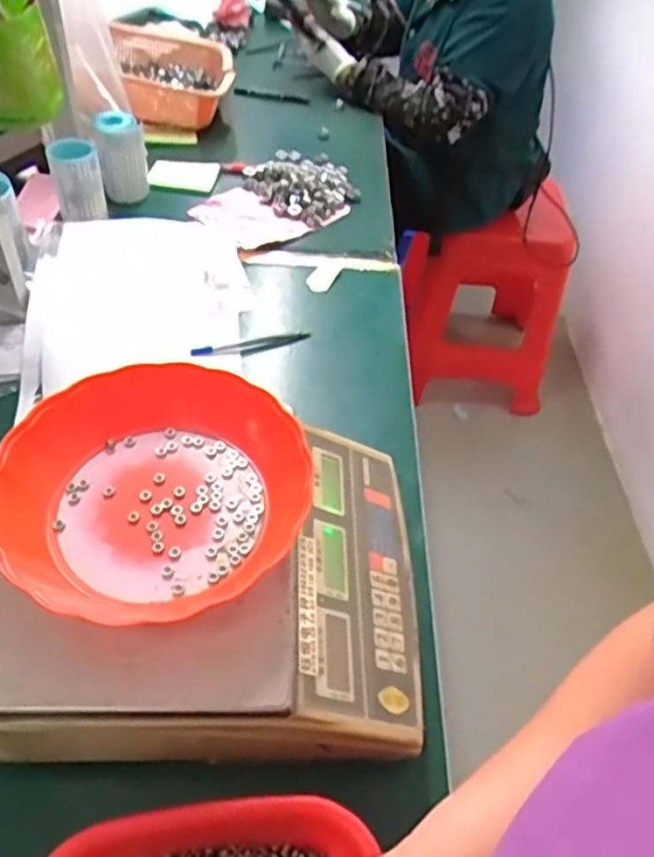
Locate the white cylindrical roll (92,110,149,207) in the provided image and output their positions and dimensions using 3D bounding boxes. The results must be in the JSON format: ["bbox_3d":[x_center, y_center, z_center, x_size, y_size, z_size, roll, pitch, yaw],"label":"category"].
[{"bbox_3d":[-0.291,-0.383,0.957,0.062,0.105,0.064,-10,50,-13],"label":"white cylindrical roll"}]

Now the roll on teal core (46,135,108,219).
[{"bbox_3d":[-0.327,-0.323,0.884,0.057,0.097,0.058,3,49,-3],"label":"roll on teal core"}]

